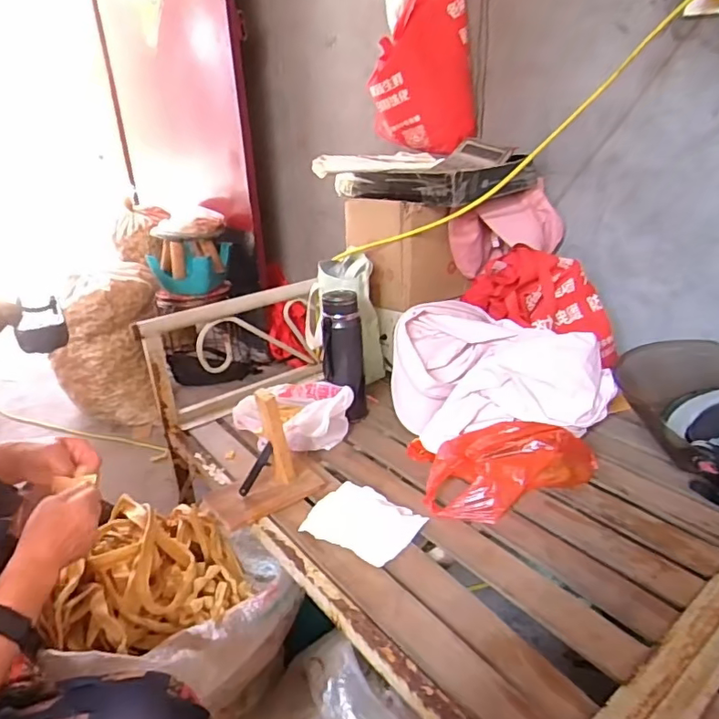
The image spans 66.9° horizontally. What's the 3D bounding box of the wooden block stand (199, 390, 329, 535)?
[{"bbox_3d":[-0.154,0.140,0.855,0.169,0.175,0.088,-17,28,-28],"label":"wooden block stand"}]

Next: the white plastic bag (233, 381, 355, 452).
[{"bbox_3d":[-0.133,0.094,1.050,0.220,0.089,0.145,18,32,37],"label":"white plastic bag"}]

